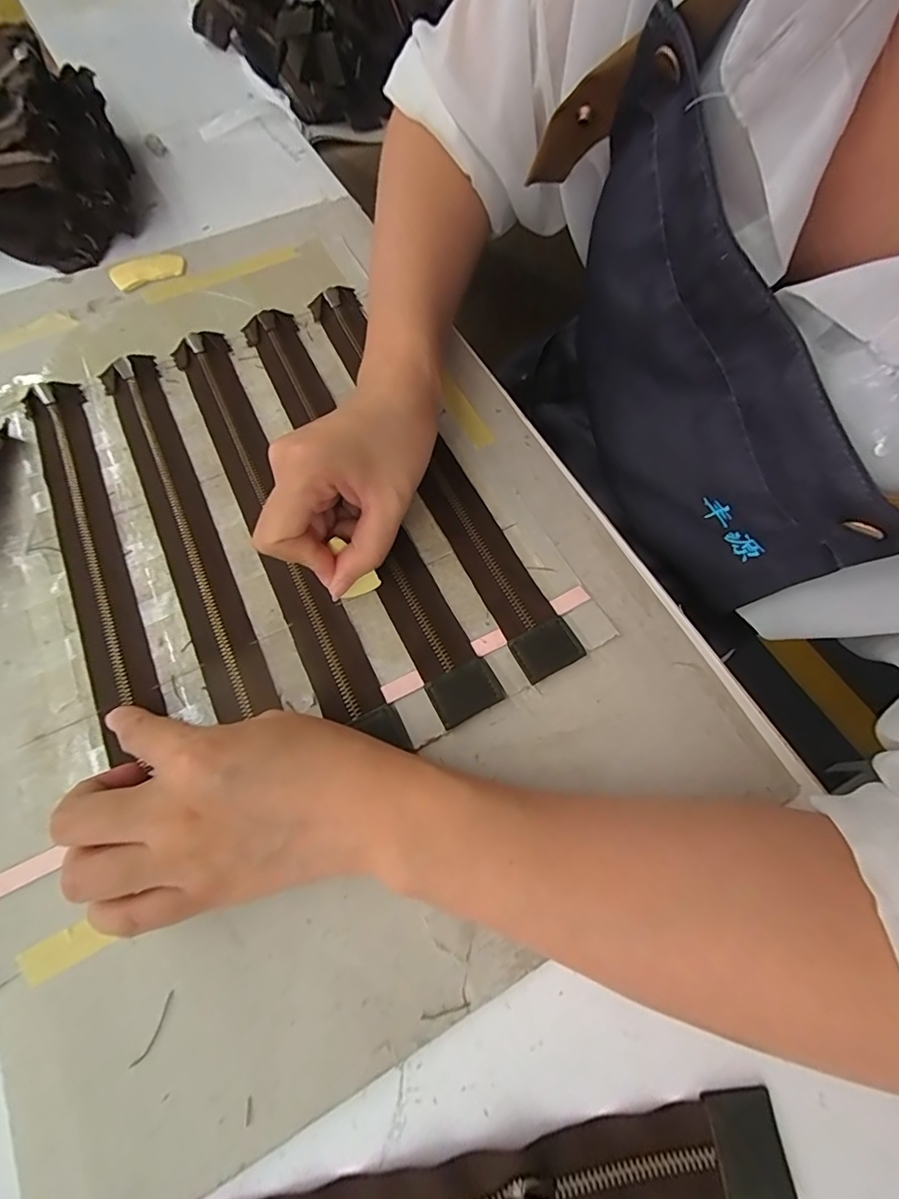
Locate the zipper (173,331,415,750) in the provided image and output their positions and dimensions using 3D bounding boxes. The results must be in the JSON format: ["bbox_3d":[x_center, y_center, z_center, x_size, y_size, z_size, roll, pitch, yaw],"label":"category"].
[{"bbox_3d":[-0.109,-0.052,0.295,0.033,0.008,0.306,-25,71,-12],"label":"zipper"}]

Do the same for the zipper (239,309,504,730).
[{"bbox_3d":[-0.060,-0.071,0.303,0.034,0.006,0.315,-25,71,-12],"label":"zipper"}]

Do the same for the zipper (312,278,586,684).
[{"bbox_3d":[-0.014,-0.093,0.310,0.033,0.007,0.314,-25,71,-12],"label":"zipper"}]

